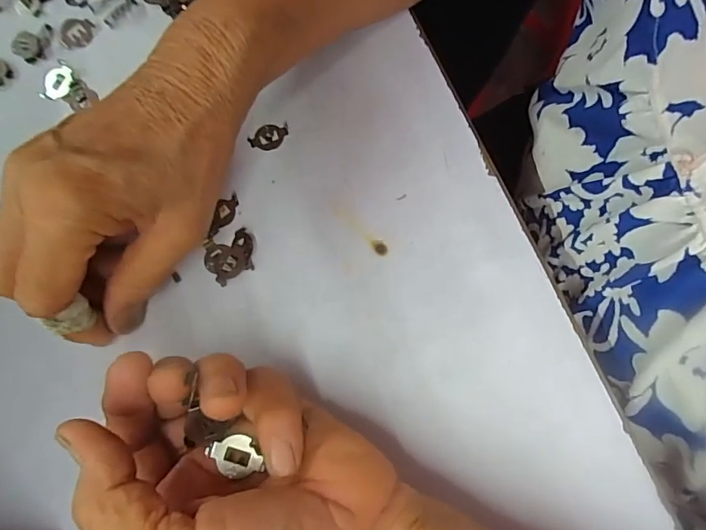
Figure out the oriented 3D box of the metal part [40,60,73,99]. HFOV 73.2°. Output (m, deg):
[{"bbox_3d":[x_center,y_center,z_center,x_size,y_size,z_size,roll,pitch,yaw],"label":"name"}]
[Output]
[{"bbox_3d":[-0.174,-0.109,0.281,0.018,0.005,0.026,25,76,8],"label":"metal part"}]

